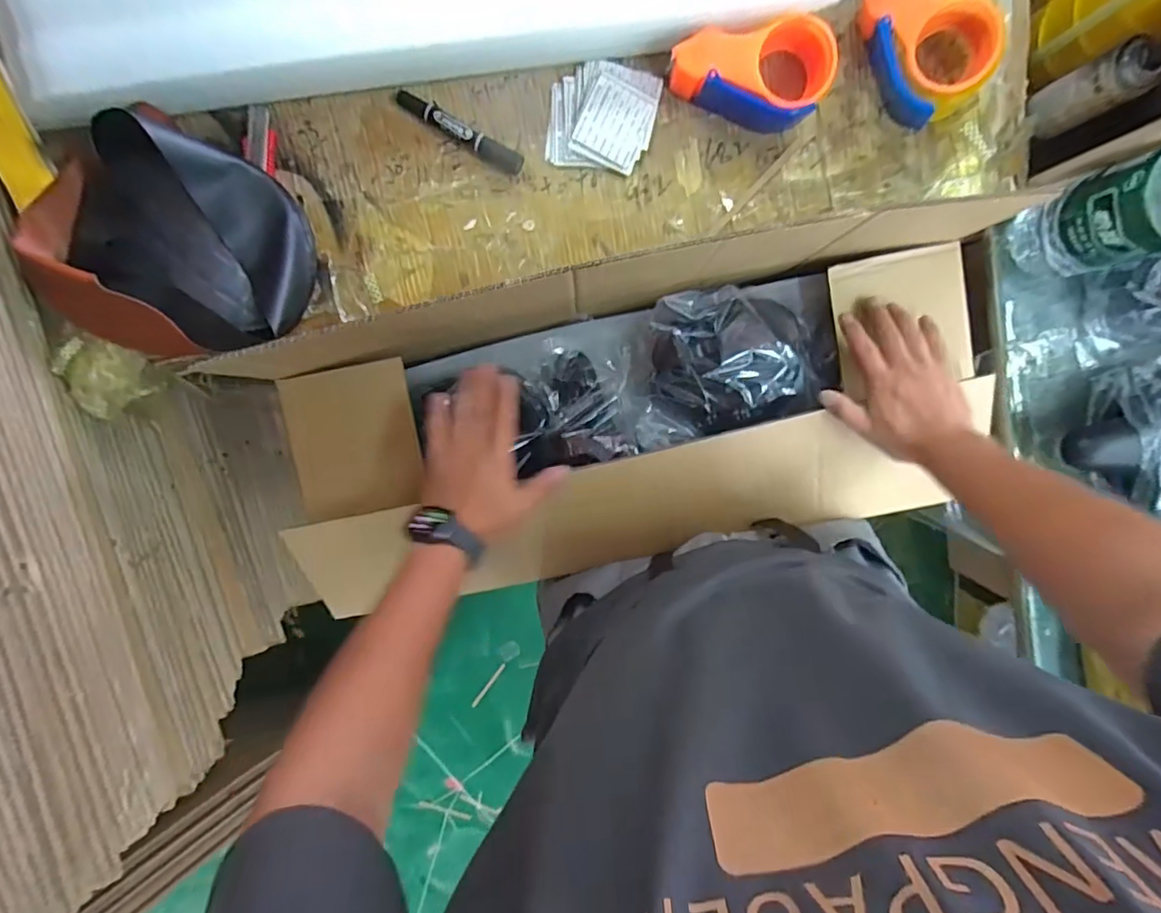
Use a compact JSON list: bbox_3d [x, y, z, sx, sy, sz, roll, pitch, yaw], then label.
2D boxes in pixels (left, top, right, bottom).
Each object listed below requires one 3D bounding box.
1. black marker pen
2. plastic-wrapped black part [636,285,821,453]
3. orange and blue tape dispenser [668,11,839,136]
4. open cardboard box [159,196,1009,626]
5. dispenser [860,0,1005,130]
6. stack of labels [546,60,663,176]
[{"bbox_3d":[-0.125,-0.337,0.592,0.138,0.022,0.022,26,98,-4],"label":"black marker pen"},{"bbox_3d":[0.168,-0.109,0.667,0.215,0.090,0.160,-11,99,2],"label":"plastic-wrapped black part"},{"bbox_3d":[0.171,-0.369,0.563,0.156,0.061,0.084,-13,99,2],"label":"orange and blue tape dispenser"},{"bbox_3d":[0.061,-0.052,0.665,0.764,0.213,0.328,-8,99,-2],"label":"open cardboard box"},{"bbox_3d":[0.339,-0.401,0.558,0.101,0.067,0.128,-26,98,4],"label":"dispenser"},{"bbox_3d":[0.023,-0.355,0.593,0.109,0.011,0.102,8,99,-1],"label":"stack of labels"}]

